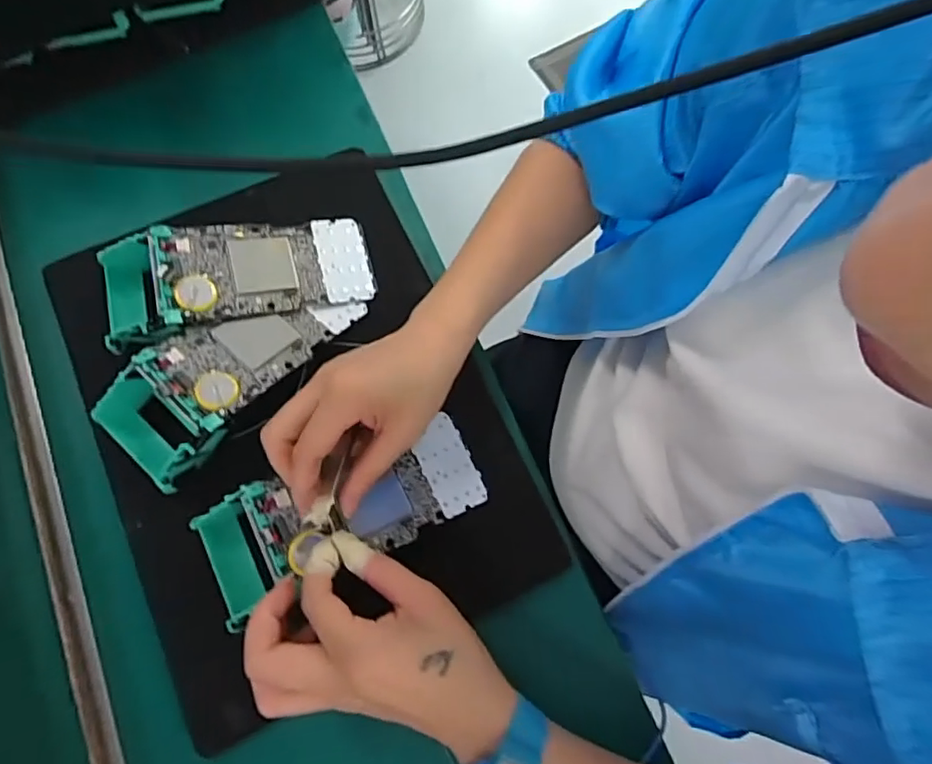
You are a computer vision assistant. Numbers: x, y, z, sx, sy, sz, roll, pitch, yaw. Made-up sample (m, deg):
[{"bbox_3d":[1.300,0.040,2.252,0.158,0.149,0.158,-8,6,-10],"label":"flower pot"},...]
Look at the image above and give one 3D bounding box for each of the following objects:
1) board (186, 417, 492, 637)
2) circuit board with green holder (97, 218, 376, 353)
[{"bbox_3d":[-0.069,0.080,0.343,0.168,0.046,0.076,-16,75,-16],"label":"board"},{"bbox_3d":[-0.155,-0.069,0.385,0.177,0.054,0.079,-15,75,-4],"label":"circuit board with green holder"}]

